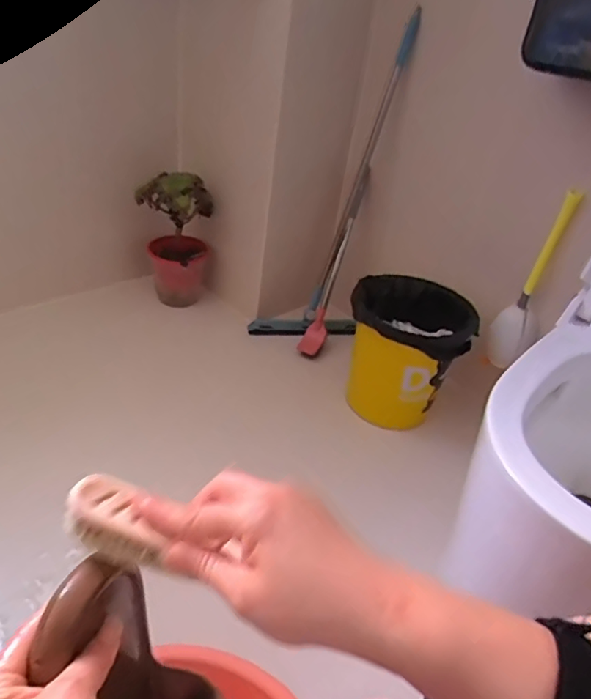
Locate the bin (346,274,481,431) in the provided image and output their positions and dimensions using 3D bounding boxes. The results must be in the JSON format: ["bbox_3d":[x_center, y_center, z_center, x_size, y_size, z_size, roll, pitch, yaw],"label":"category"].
[{"bbox_3d":[0.262,0.013,1.245,0.259,0.286,0.268,10,37,9],"label":"bin"}]

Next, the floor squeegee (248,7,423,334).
[{"bbox_3d":[0.170,-0.406,1.394,0.213,0.888,0.229,33,21,34],"label":"floor squeegee"}]

